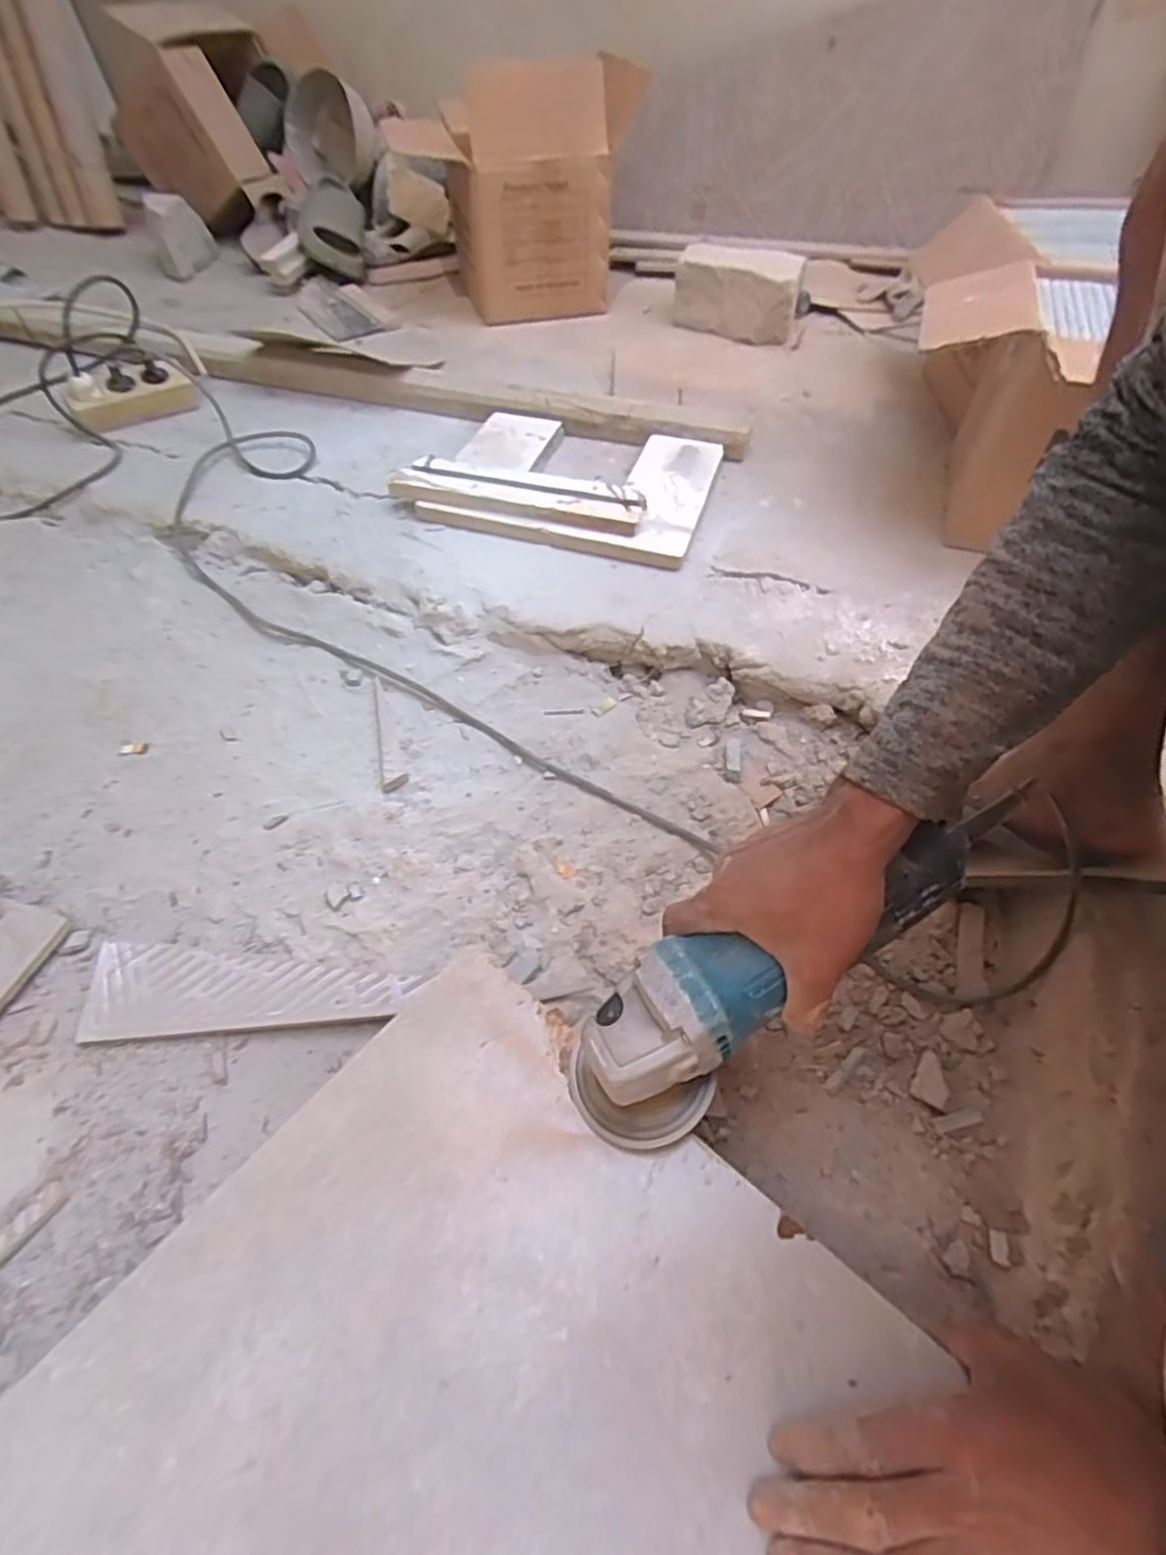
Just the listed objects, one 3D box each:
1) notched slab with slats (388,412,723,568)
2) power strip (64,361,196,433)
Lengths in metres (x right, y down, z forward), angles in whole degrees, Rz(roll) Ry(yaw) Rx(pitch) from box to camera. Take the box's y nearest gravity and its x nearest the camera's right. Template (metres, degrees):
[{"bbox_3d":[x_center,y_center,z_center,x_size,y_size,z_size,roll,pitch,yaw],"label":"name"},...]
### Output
[{"bbox_3d":[-0.021,-0.377,0.884,0.353,0.043,0.264,14,52,11],"label":"notched slab with slats"},{"bbox_3d":[-0.624,-0.529,0.984,0.154,0.058,0.065,-31,57,-23],"label":"power strip"}]

